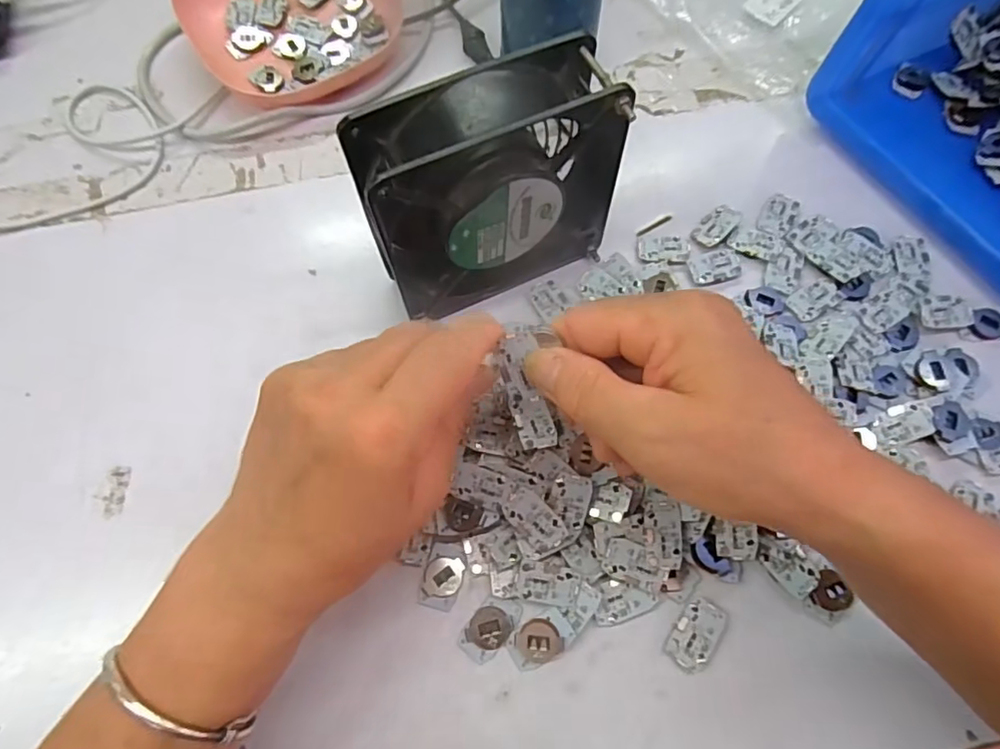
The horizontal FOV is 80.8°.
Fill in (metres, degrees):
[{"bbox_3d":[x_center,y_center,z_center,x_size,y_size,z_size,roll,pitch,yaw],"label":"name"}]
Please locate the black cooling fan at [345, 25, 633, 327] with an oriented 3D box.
[{"bbox_3d":[0.002,-0.089,0.291,0.131,0.118,0.042,-24,69,-8],"label":"black cooling fan"}]

